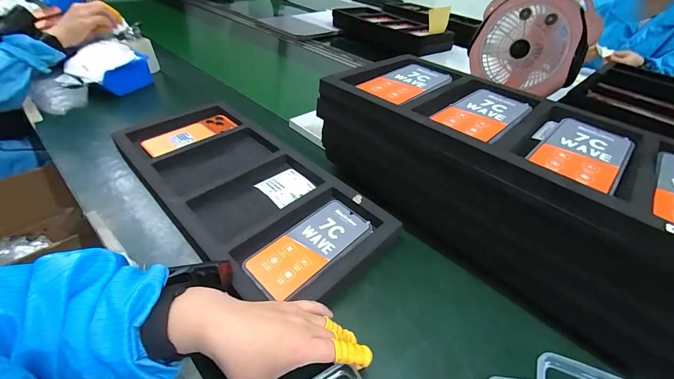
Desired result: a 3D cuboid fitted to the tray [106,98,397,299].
[{"bbox_3d":[-0.157,-0.011,0.470,0.476,0.029,0.217,34,47,27],"label":"tray"}]

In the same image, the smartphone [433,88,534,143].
[{"bbox_3d":[0.193,-0.100,0.386,0.080,0.008,0.143,34,48,28],"label":"smartphone"}]

